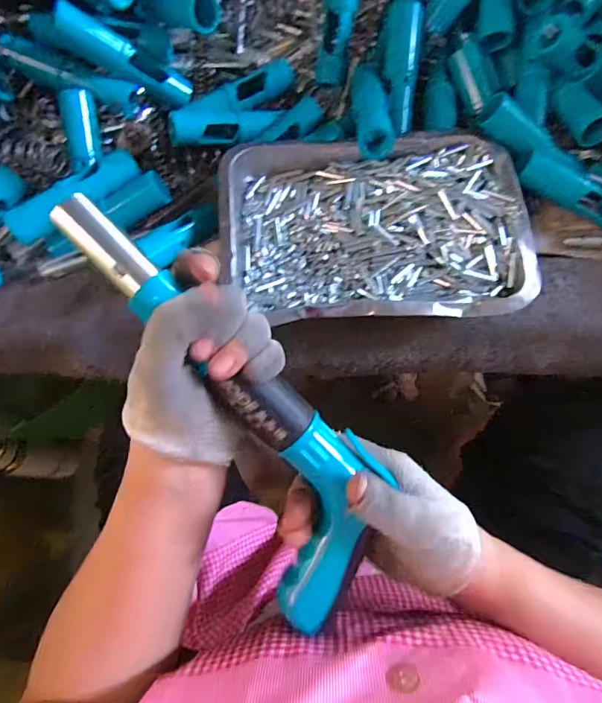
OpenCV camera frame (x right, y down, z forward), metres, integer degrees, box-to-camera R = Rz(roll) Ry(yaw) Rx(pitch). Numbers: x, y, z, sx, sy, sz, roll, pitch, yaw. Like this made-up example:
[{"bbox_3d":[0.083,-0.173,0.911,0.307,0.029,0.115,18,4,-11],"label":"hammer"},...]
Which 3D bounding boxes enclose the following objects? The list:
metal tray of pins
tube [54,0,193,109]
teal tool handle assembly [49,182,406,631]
[{"bbox_3d":[0.061,-0.115,0.361,0.248,0.032,0.183,-2,70,2],"label":"metal tray of pins"},{"bbox_3d":[-0.156,-0.263,0.379,0.025,0.117,0.025,-25,64,40],"label":"tube"},{"bbox_3d":[-0.041,0.031,0.240,0.092,0.030,0.272,-37,98,-10],"label":"teal tool handle assembly"}]

